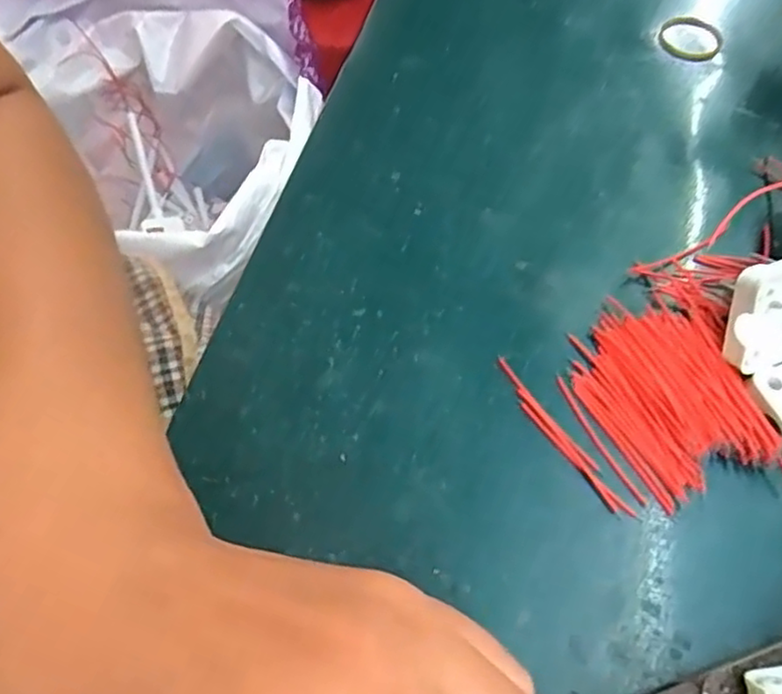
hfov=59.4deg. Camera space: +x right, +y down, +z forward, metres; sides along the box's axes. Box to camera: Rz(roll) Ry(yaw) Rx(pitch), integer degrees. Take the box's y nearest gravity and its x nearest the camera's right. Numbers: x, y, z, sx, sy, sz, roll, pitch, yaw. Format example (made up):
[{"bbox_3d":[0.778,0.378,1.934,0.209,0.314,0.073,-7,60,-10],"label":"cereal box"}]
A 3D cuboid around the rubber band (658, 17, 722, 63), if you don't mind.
[{"bbox_3d":[0.149,-0.155,0.344,0.035,0.006,0.032,-4,59,7],"label":"rubber band"}]

